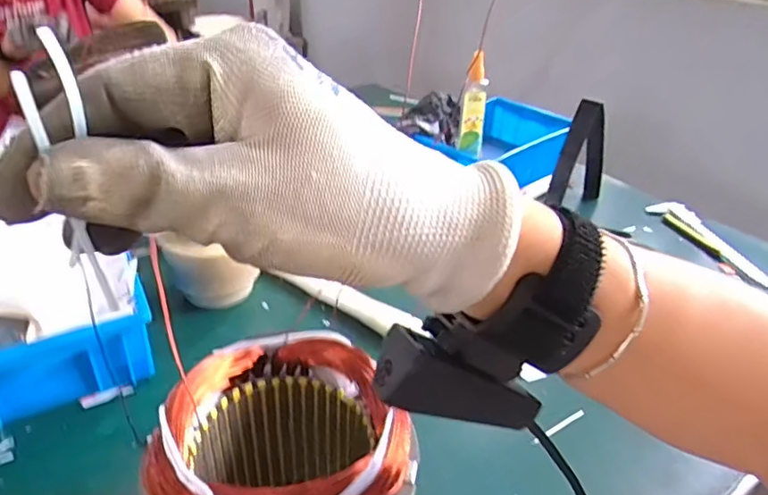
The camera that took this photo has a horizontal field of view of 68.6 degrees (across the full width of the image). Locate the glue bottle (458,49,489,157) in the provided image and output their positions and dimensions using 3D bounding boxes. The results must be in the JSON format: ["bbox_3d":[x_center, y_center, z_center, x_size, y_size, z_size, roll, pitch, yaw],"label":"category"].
[{"bbox_3d":[0.148,-0.235,0.917,0.040,0.148,0.042,7,32,7],"label":"glue bottle"}]

